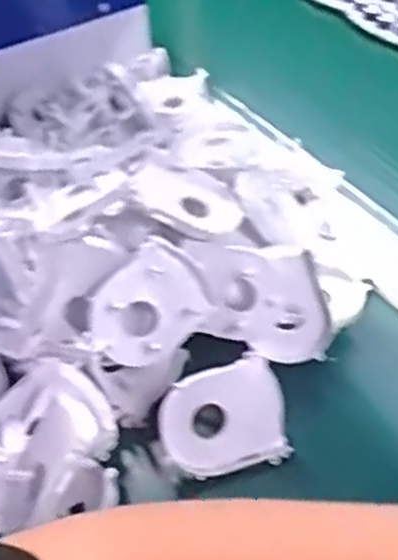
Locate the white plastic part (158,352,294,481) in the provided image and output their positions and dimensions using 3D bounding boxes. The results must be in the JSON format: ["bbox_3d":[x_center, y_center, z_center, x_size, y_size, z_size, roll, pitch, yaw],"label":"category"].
[{"bbox_3d":[0.016,0.092,0.457,0.080,0.070,0.012,-15,11,-10],"label":"white plastic part"}]

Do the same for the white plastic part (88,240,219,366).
[{"bbox_3d":[-0.032,0.021,0.472,0.082,0.067,0.018,-46,15,-6],"label":"white plastic part"}]

